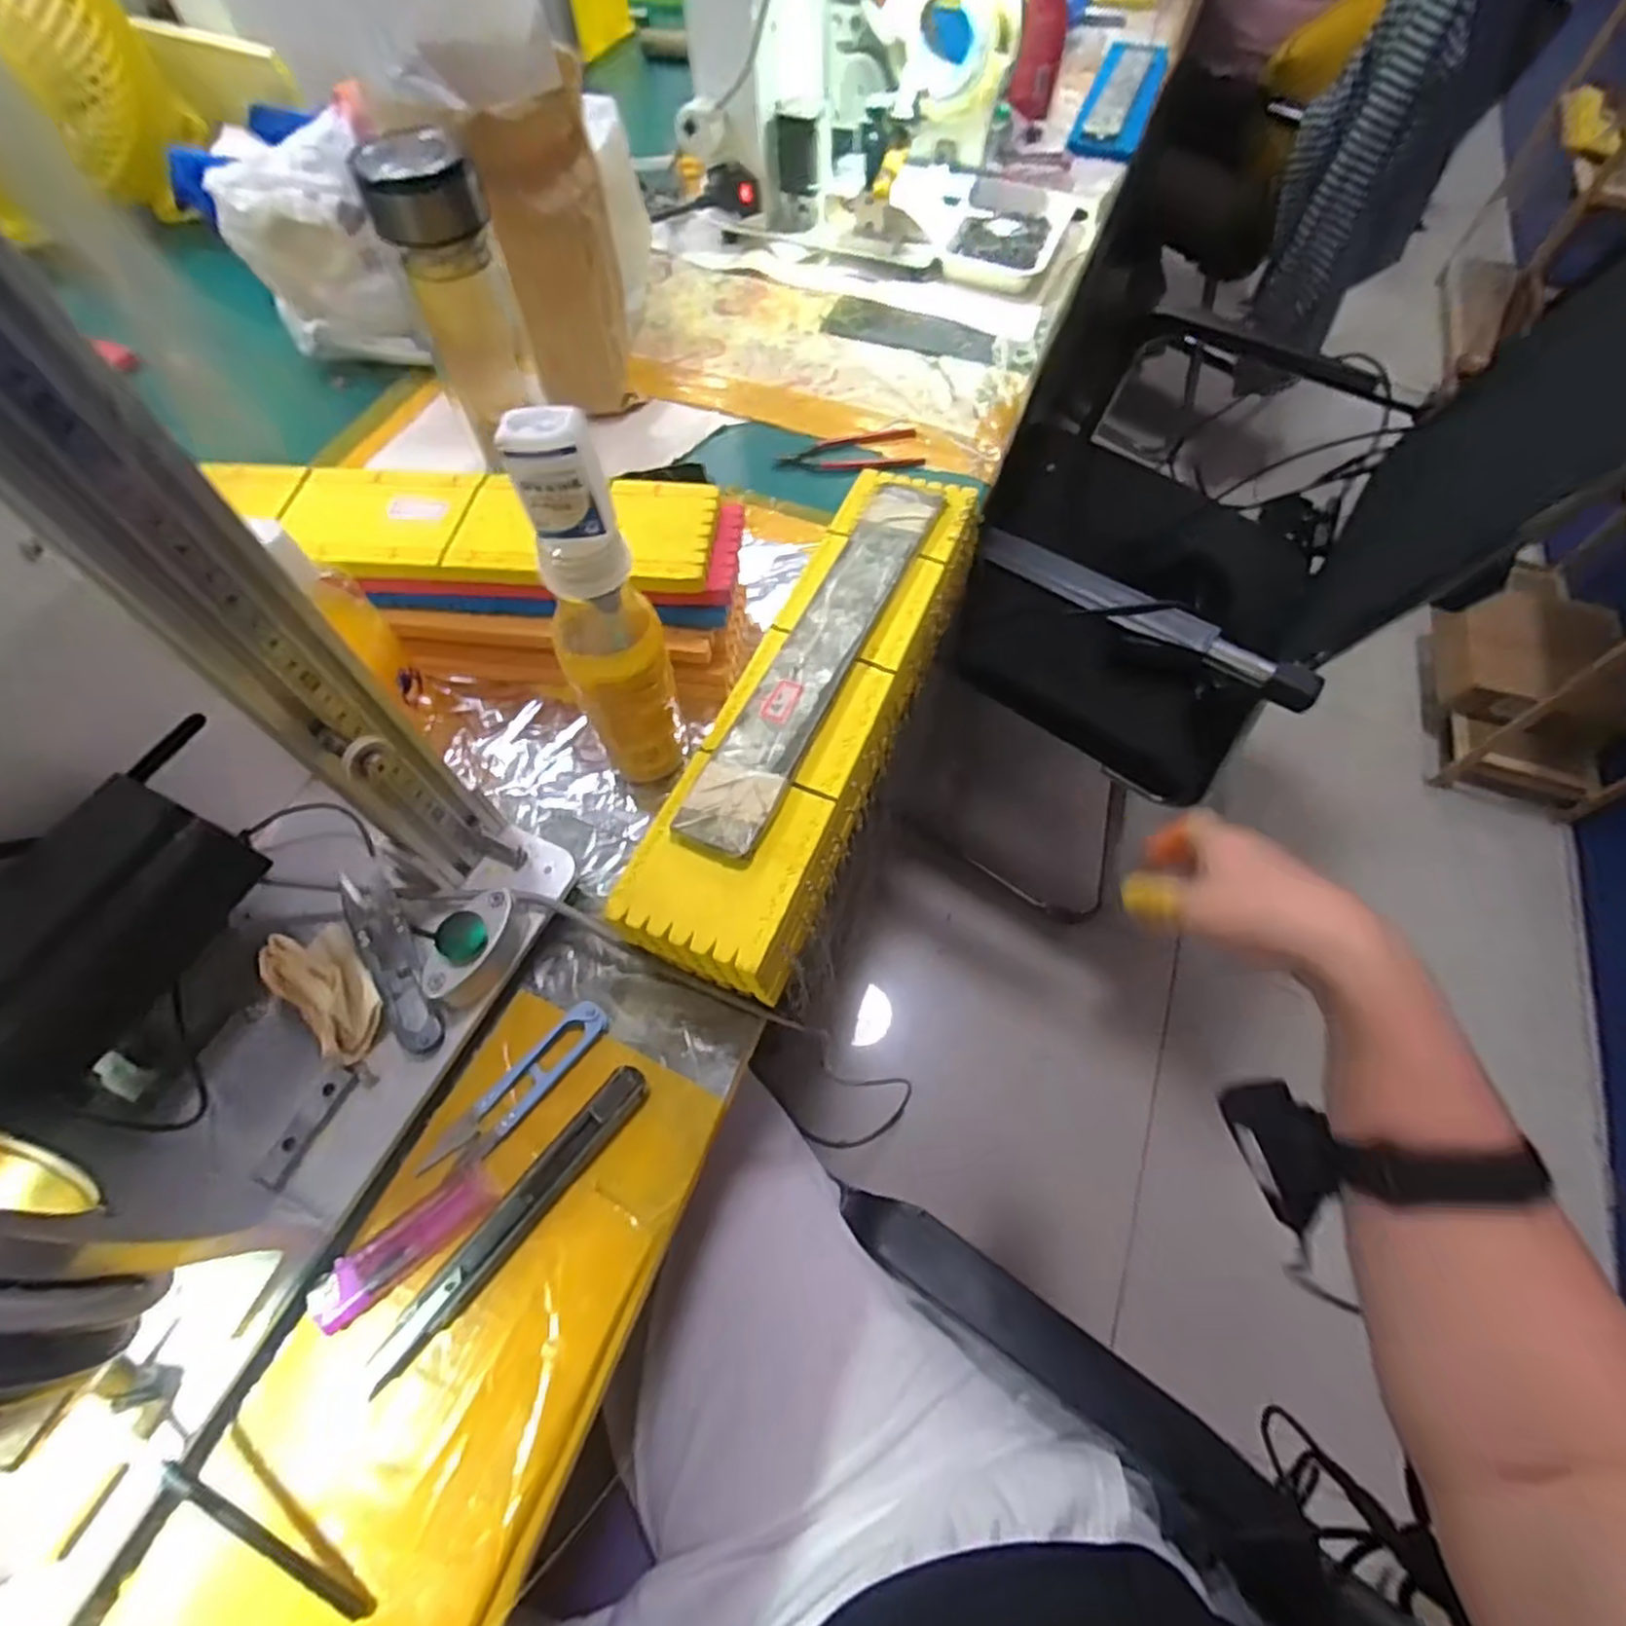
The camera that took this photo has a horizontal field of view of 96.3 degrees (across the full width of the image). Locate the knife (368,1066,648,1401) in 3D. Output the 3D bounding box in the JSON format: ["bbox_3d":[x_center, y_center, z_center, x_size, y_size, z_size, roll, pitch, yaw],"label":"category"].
[{"bbox_3d":[-0.131,0.176,0.324,0.020,0.008,0.146,36,67,17],"label":"knife"}]

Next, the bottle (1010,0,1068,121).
[{"bbox_3d":[0.283,-0.949,0.904,0.052,0.111,0.039,16,62,7],"label":"bottle"}]

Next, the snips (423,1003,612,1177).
[{"bbox_3d":[-0.140,0.131,0.347,0.022,0.006,0.099,36,66,17],"label":"snips"}]

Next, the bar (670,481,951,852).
[{"bbox_3d":[0.006,-0.095,0.402,0.046,0.011,0.274,22,63,11],"label":"bar"}]

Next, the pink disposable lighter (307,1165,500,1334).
[{"bbox_3d":[-0.176,0.186,0.315,0.076,0.011,0.021,-38,68,-19],"label":"pink disposable lighter"}]

